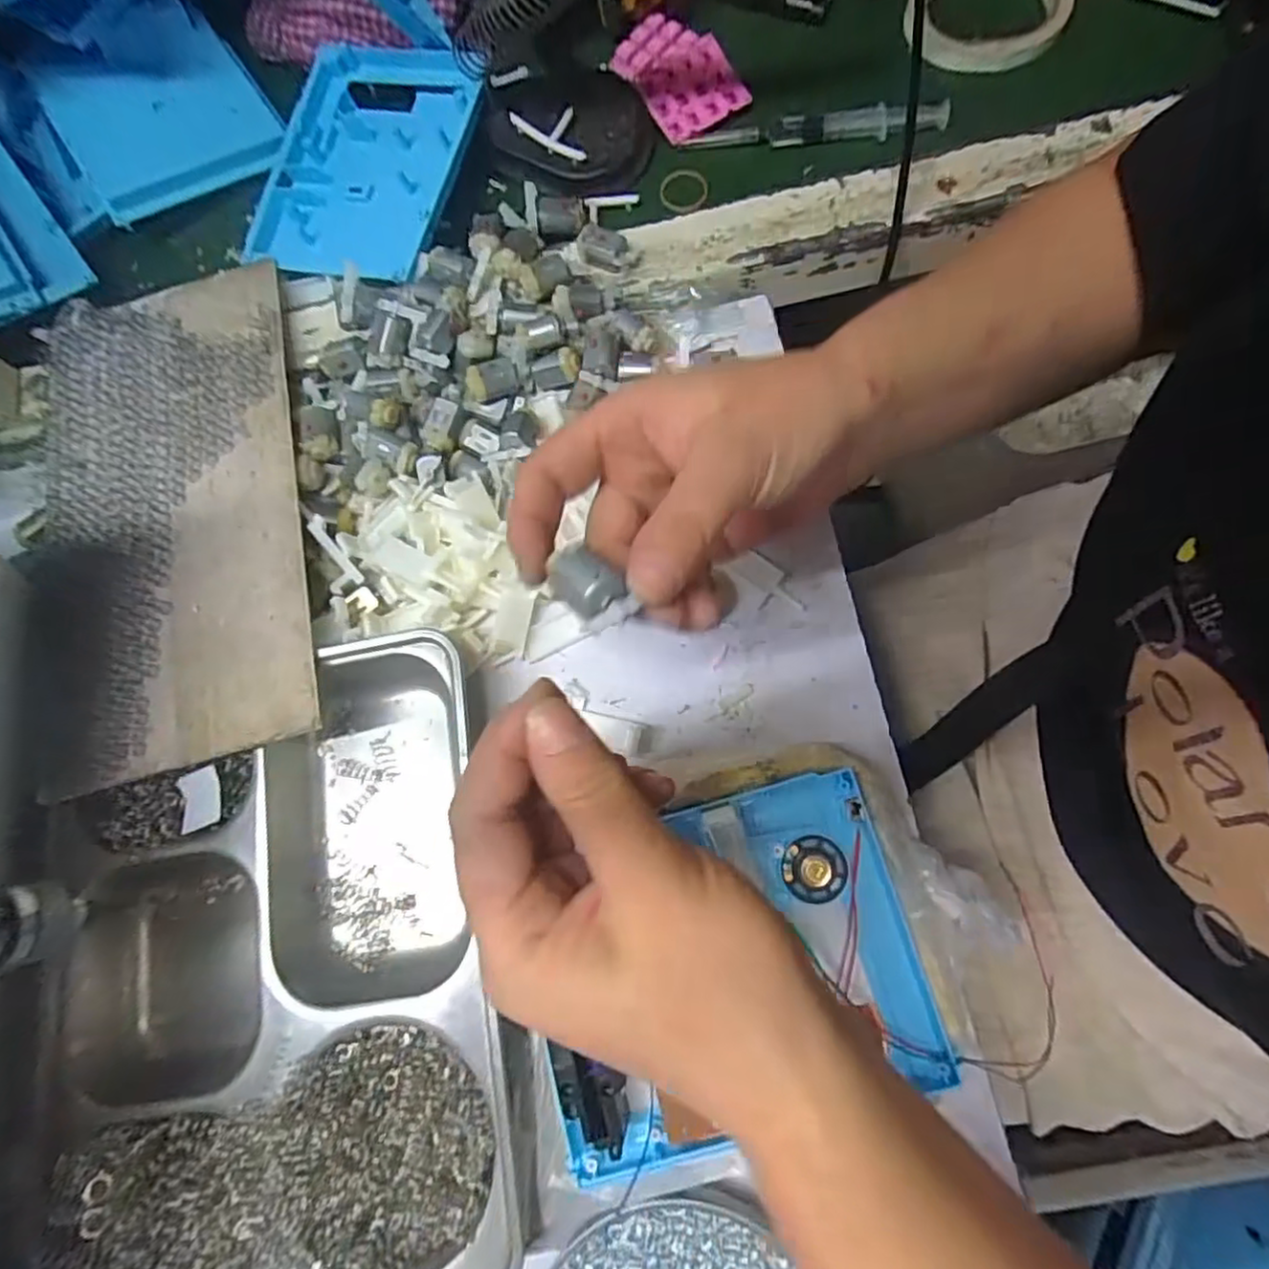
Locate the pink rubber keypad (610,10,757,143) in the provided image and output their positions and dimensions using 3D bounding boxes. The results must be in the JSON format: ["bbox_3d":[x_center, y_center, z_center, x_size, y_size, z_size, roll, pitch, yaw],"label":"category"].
[{"bbox_3d":[0.027,-0.370,0.444,0.059,0.019,0.095,-27,76,-2],"label":"pink rubber keypad"}]

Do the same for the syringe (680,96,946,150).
[{"bbox_3d":[0.112,-0.319,0.421,0.160,0.013,0.015,-2,77,5],"label":"syringe"}]

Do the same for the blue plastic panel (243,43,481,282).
[{"bbox_3d":[-0.169,-0.302,0.422,0.131,0.023,0.158,17,79,9],"label":"blue plastic panel"}]

